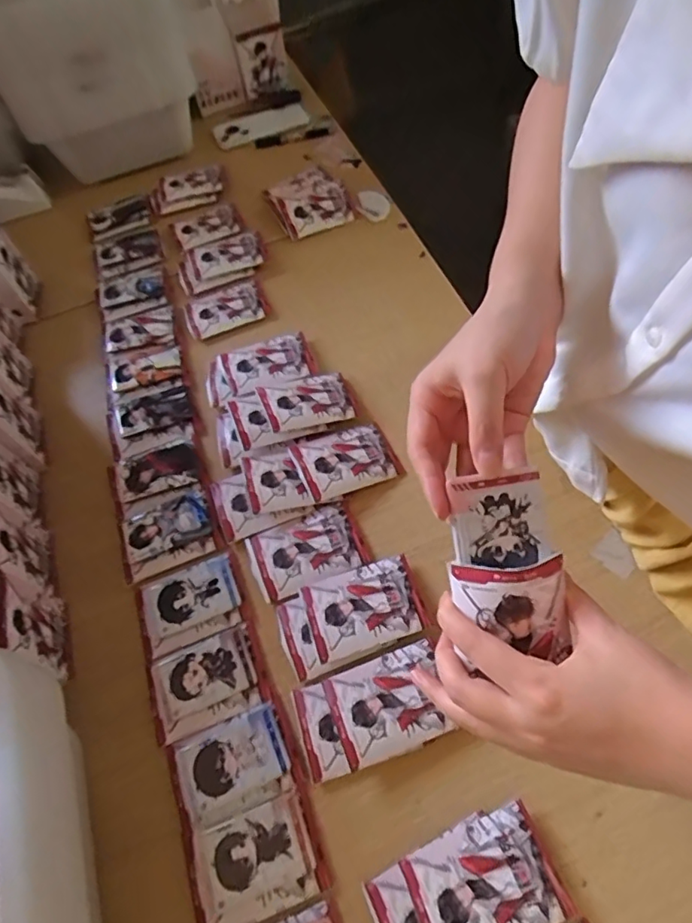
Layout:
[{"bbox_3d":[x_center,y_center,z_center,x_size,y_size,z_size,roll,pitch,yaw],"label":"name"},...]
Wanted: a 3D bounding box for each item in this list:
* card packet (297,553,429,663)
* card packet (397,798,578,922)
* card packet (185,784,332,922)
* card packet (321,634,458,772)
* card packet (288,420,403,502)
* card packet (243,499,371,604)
[{"bbox_3d":[0.015,0.129,0.499,0.101,0.011,0.075,-17,58,-8],"label":"card packet"},{"bbox_3d":[0.098,0.298,0.390,0.100,0.010,0.072,-20,58,-10],"label":"card packet"},{"bbox_3d":[-0.071,0.299,0.410,0.096,0.008,0.071,-22,60,-9],"label":"card packet"},{"bbox_3d":[0.037,0.196,0.455,0.095,0.009,0.073,-19,59,-11],"label":"card packet"},{"bbox_3d":[-0.001,-0.004,0.575,0.098,0.020,0.074,-20,60,-7],"label":"card packet"},{"bbox_3d":[-0.040,0.086,0.536,0.105,0.008,0.073,-22,60,-9],"label":"card packet"}]

